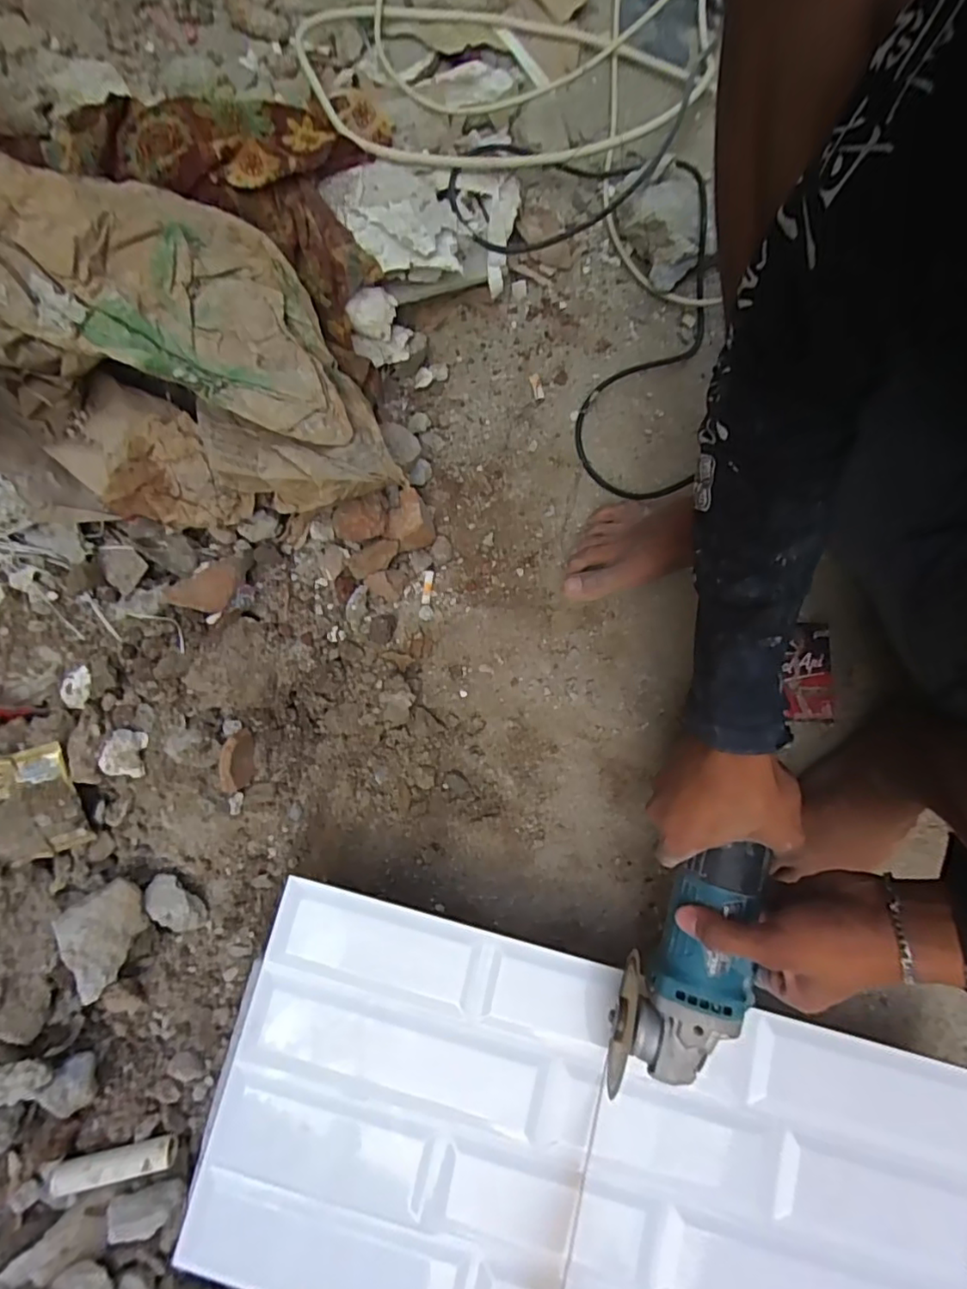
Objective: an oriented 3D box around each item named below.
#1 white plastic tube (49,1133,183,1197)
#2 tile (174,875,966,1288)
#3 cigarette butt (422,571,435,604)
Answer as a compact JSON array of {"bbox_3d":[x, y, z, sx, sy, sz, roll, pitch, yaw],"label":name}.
[{"bbox_3d":[-0.308,0.435,0.484,0.097,0.020,0.022,-13,80,-3],"label":"white plastic tube"},{"bbox_3d":[0.081,0.417,0.461,0.593,0.011,0.295,14,78,5],"label":"tile"},{"bbox_3d":[-0.061,-0.063,0.630,0.011,0.006,0.037,6,79,1],"label":"cigarette butt"}]

